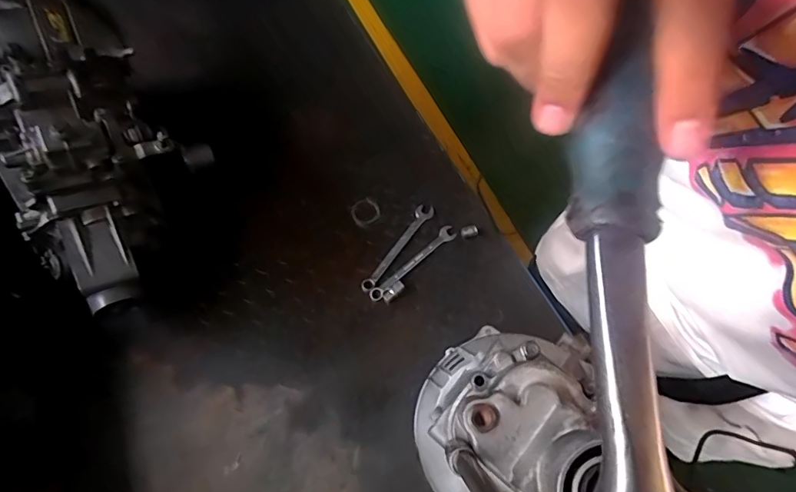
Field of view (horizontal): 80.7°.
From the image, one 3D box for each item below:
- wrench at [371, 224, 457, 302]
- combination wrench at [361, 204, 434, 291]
[{"bbox_3d":[0.027,0.028,0.806,0.186,0.008,0.026,-39,72,-18],"label":"wrench"},{"bbox_3d":[-0.001,-0.001,0.826,0.029,0.014,0.196,35,68,14],"label":"combination wrench"}]

